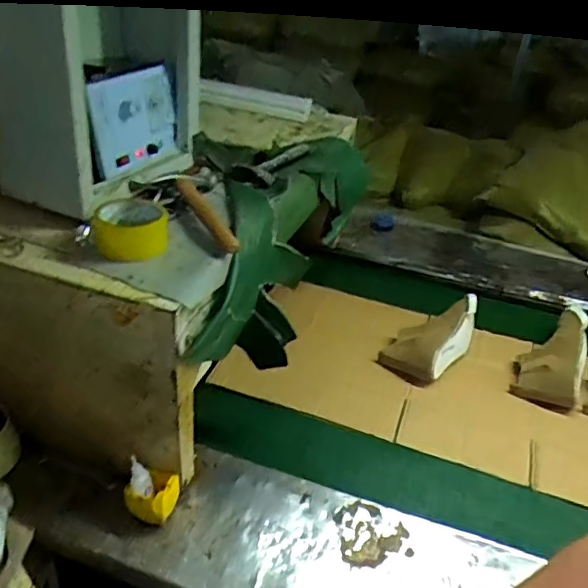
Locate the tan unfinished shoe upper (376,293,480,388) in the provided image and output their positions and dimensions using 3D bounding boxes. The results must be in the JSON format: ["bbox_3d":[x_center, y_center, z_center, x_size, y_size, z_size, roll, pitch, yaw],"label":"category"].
[{"bbox_3d":[0.315,0.106,1.288,0.273,0.083,0.122,-32,47,-24],"label":"tan unfinished shoe upper"}]

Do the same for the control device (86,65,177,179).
[{"bbox_3d":[-0.253,-0.281,0.938,0.035,0.136,0.182,15,35,16],"label":"control device"}]

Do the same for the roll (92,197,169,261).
[{"bbox_3d":[-0.227,-0.096,0.823,0.099,0.062,0.099,-5,35,-13],"label":"roll"}]

